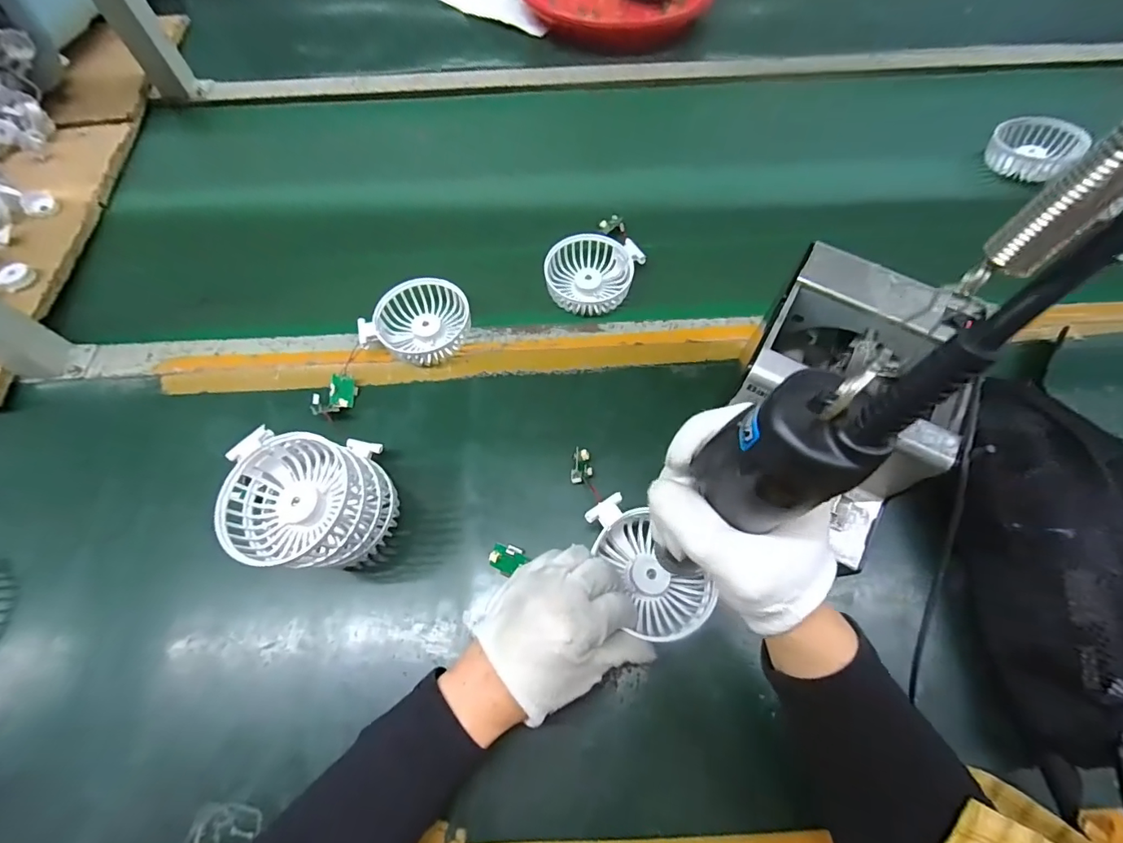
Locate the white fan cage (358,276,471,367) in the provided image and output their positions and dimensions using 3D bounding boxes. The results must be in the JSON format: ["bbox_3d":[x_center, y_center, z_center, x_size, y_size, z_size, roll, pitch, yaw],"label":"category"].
[{"bbox_3d":[-0.137,-0.099,0.478,0.089,0.033,0.084,15,68,10],"label":"white fan cage"}]

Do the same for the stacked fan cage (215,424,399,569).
[{"bbox_3d":[-0.183,0.062,0.374,0.092,0.103,0.104,-5,66,-1],"label":"stacked fan cage"}]

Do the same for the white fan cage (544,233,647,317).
[{"bbox_3d":[0.031,-0.154,0.501,0.092,0.024,0.084,12,67,9],"label":"white fan cage"}]

